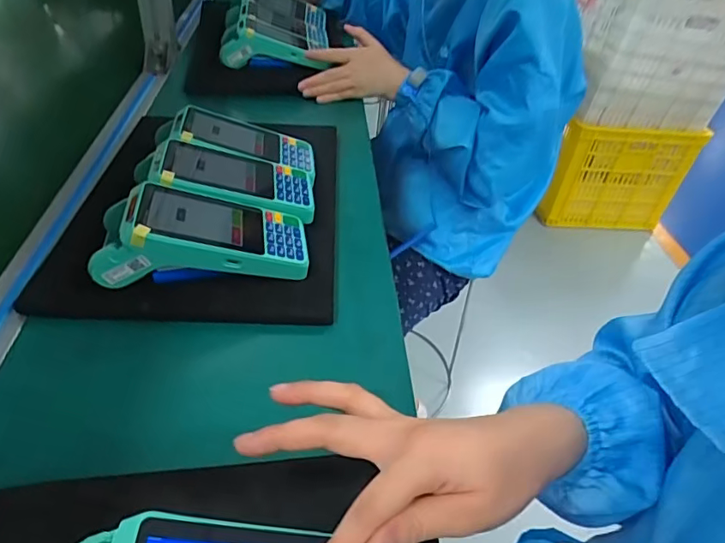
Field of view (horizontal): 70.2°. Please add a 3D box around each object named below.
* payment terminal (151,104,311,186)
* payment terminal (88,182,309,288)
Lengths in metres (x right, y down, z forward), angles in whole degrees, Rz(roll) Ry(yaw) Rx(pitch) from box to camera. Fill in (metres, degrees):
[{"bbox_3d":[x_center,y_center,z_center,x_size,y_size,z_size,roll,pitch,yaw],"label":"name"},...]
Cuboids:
[{"bbox_3d":[-0.134,-0.134,0.553,0.164,0.039,0.082,12,38,-16],"label":"payment terminal"},{"bbox_3d":[-0.131,-0.025,0.442,0.167,0.068,0.080,-2,41,-11],"label":"payment terminal"}]

